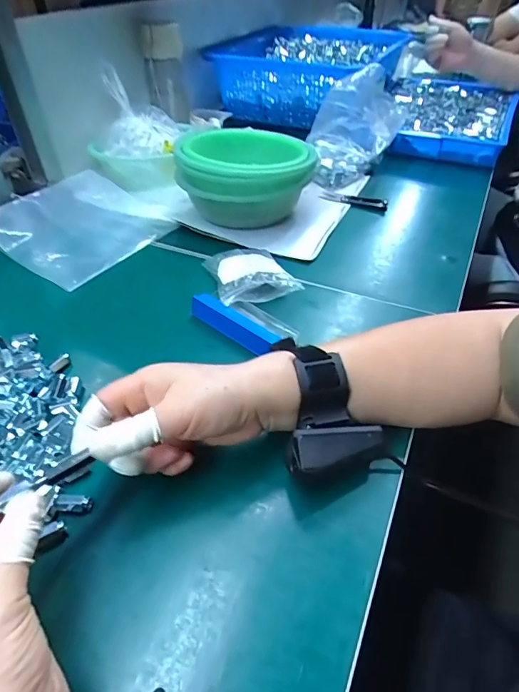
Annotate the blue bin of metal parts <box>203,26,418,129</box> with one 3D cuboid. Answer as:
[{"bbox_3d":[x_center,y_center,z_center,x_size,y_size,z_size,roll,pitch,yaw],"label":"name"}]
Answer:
[{"bbox_3d":[0.100,-0.608,0.951,0.349,0.138,0.371,17,46,15],"label":"blue bin of metal parts"}]

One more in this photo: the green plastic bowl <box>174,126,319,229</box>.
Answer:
[{"bbox_3d":[-0.021,-0.219,0.579,0.168,0.096,0.146,-2,43,-1],"label":"green plastic bowl"}]

